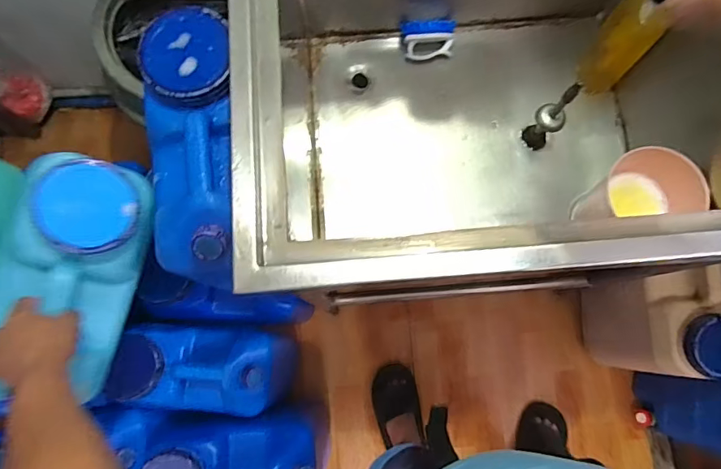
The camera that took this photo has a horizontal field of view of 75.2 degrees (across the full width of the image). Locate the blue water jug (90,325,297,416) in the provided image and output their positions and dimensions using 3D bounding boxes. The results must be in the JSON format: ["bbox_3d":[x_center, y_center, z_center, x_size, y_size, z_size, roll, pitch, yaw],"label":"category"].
[{"bbox_3d":[-0.342,0.294,1.078,0.329,0.358,0.160,1,78,2],"label":"blue water jug"}]

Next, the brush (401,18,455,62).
[{"bbox_3d":[0.142,-0.406,0.956,0.113,0.050,0.064,-8,78,0],"label":"brush"}]

